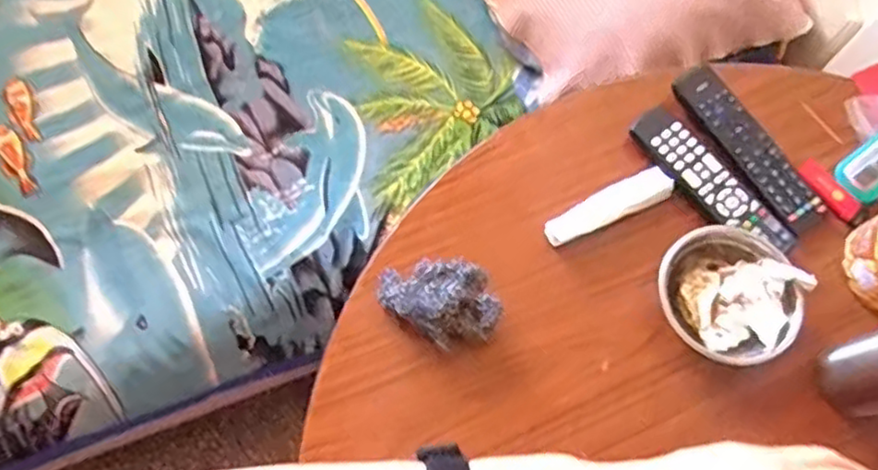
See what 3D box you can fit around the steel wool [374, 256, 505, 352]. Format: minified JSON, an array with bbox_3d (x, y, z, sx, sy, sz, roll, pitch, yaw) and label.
[{"bbox_3d":[0.001,0.056,0.621,0.112,0.040,0.077,34,73,10],"label":"steel wool"}]

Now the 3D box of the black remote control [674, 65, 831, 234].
[{"bbox_3d":[0.314,-0.090,0.690,0.052,0.017,0.194,-32,74,-11],"label":"black remote control"}]

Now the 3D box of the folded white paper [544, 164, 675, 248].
[{"bbox_3d":[0.163,-0.028,0.657,0.132,0.008,0.035,-25,73,-9],"label":"folded white paper"}]

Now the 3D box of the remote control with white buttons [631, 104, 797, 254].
[{"bbox_3d":[0.269,-0.051,0.682,0.049,0.022,0.185,-37,75,-12],"label":"remote control with white buttons"}]

